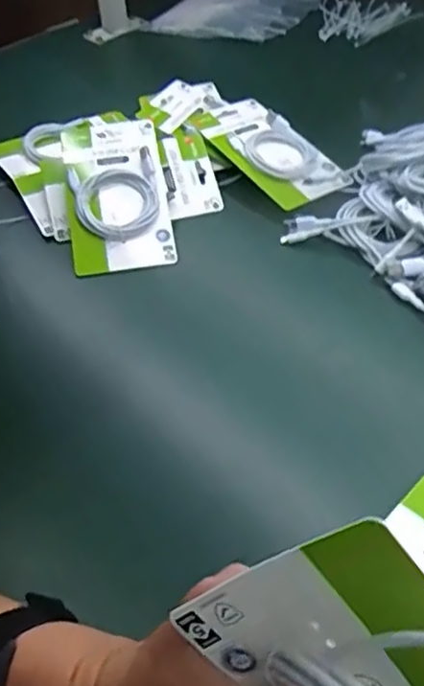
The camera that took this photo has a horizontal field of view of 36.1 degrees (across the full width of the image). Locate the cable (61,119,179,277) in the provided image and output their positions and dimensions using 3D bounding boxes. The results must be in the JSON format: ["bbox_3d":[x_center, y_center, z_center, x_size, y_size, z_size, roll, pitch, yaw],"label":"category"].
[{"bbox_3d":[-0.100,-0.156,0.675,0.104,0.023,0.175,-9,74,0],"label":"cable"}]

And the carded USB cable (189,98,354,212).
[{"bbox_3d":[0.063,-0.218,0.721,0.088,0.020,0.178,-35,67,-21],"label":"carded USB cable"}]

